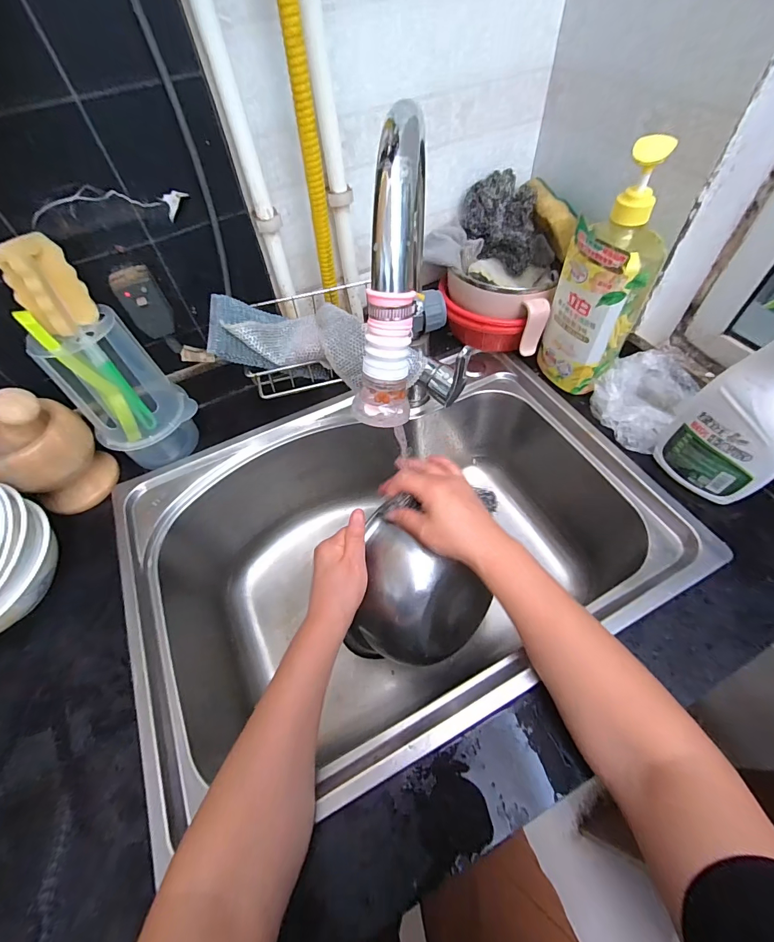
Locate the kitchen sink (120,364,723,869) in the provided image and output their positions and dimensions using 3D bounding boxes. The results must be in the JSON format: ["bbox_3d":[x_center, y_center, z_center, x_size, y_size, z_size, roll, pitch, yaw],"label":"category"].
[{"bbox_3d":[0.013,0.106,0.531,0.575,0.200,0.406,-24,58,-11],"label":"kitchen sink"}]

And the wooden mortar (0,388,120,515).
[{"bbox_3d":[-0.396,-0.028,0.452,0.093,0.148,0.099,28,63,21],"label":"wooden mortar"}]

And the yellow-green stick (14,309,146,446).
[{"bbox_3d":[-0.315,-0.096,0.425,0.039,0.155,0.026,38,67,25],"label":"yellow-green stick"}]

